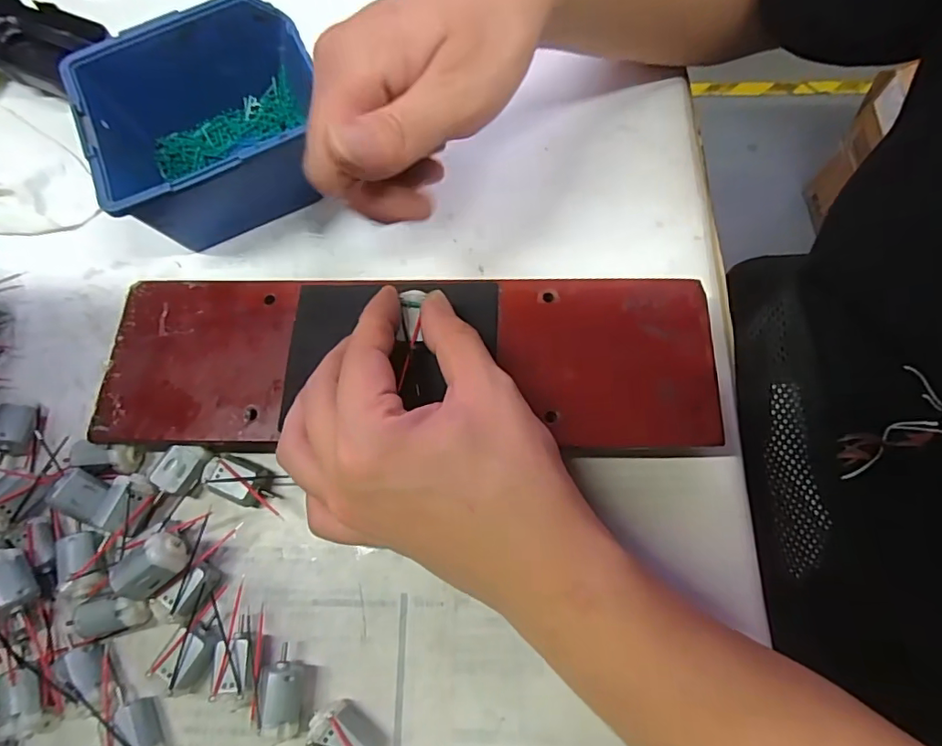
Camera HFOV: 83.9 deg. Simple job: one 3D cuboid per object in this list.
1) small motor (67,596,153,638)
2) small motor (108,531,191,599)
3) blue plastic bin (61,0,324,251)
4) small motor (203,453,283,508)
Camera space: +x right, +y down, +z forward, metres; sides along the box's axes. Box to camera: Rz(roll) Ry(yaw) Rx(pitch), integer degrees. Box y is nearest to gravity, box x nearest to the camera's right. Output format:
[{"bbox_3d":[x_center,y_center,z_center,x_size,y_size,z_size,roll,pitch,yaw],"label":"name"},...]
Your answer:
[{"bbox_3d":[-0.158,0.109,0.235,0.031,0.018,0.015,-12,71,-2],"label":"small motor"},{"bbox_3d":[-0.138,0.084,0.227,0.029,0.016,0.018,-40,74,-11],"label":"small motor"},{"bbox_3d":[-0.139,-0.135,0.294,0.117,0.062,0.108,-25,72,-6],"label":"blue plastic bin"},{"bbox_3d":[-0.111,0.053,0.254,0.034,0.017,0.019,19,73,9],"label":"small motor"}]

